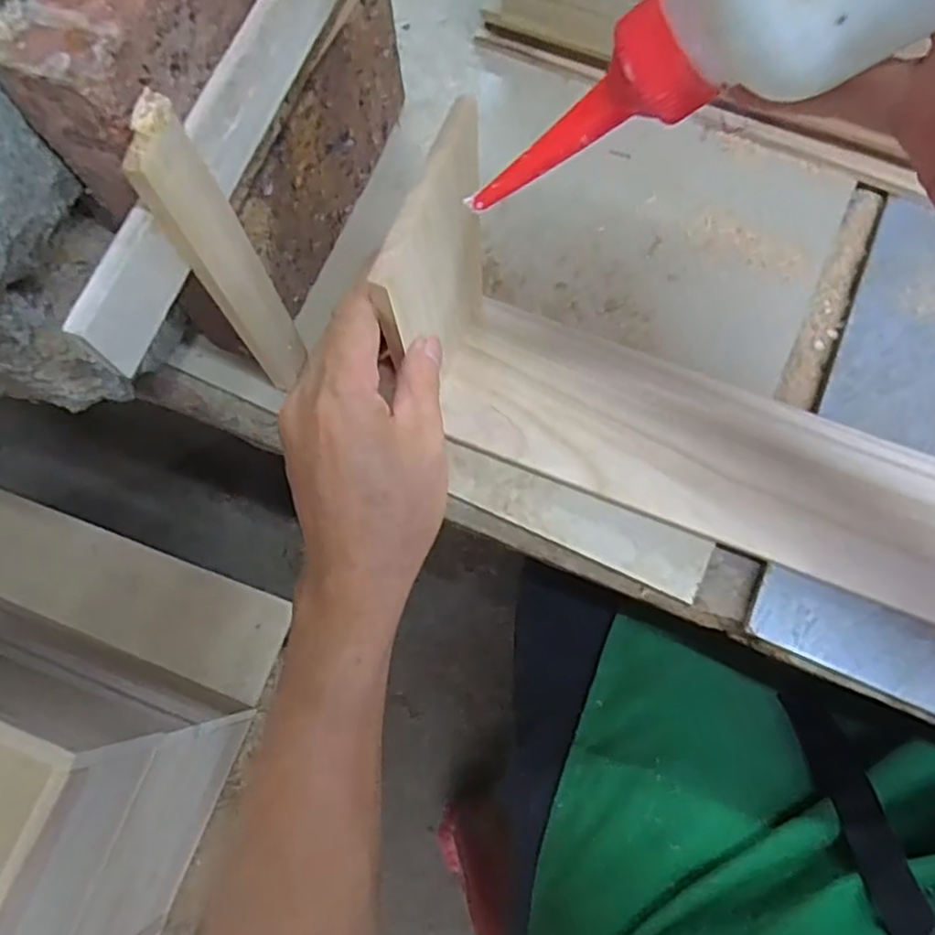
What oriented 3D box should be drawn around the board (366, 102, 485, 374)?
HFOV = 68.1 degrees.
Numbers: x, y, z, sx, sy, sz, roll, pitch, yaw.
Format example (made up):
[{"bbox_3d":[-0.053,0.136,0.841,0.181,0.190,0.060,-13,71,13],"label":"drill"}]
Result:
[{"bbox_3d":[-0.013,-0.085,0.328,0.009,0.148,0.092,20,76,7],"label":"board"}]

